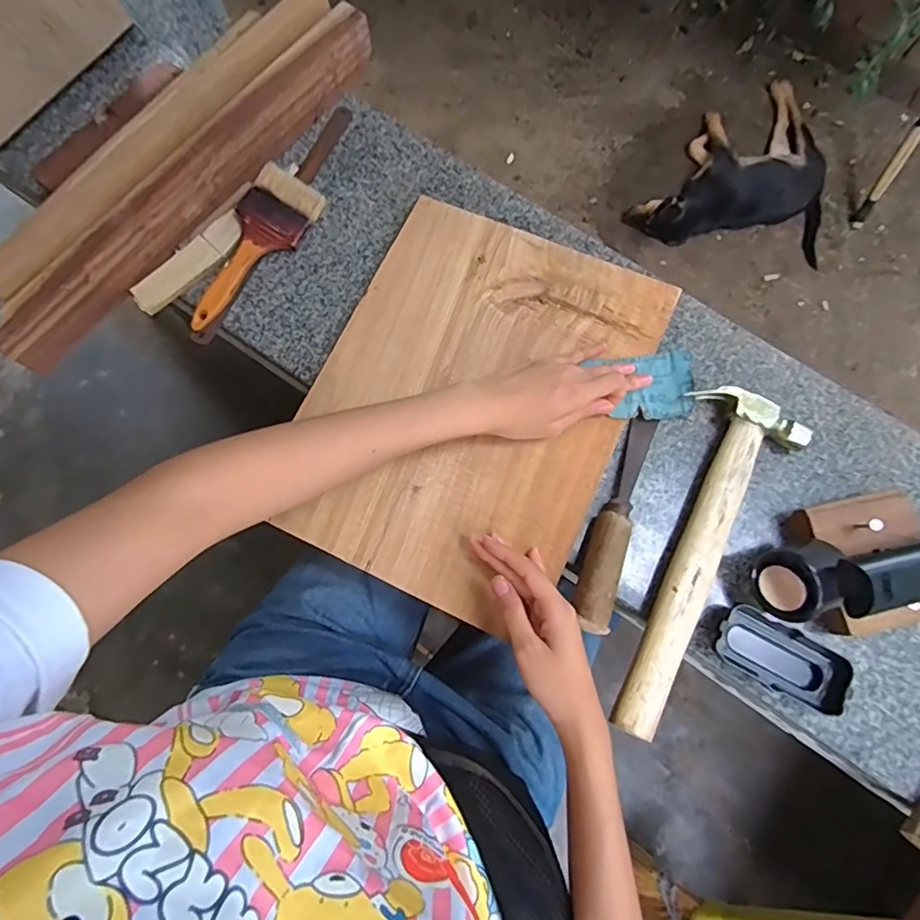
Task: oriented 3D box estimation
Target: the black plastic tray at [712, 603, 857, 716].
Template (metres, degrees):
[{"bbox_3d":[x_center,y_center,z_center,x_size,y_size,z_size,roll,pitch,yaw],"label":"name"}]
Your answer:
[{"bbox_3d":[0.274,0.168,0.470,0.105,0.022,0.050,28,79,6],"label":"black plastic tray"}]

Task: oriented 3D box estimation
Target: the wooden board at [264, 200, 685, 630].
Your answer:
[{"bbox_3d":[0.012,-0.058,0.523,0.278,0.010,0.365,24,79,5],"label":"wooden board"}]

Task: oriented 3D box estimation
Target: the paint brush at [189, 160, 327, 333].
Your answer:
[{"bbox_3d":[-0.215,-0.212,0.556,0.066,0.018,0.182,32,79,6],"label":"paint brush"}]

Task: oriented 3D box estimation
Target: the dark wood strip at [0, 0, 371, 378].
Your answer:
[{"bbox_3d":[-0.259,-0.276,0.553,0.037,0.057,0.474,37,80,7],"label":"dark wood strip"}]

